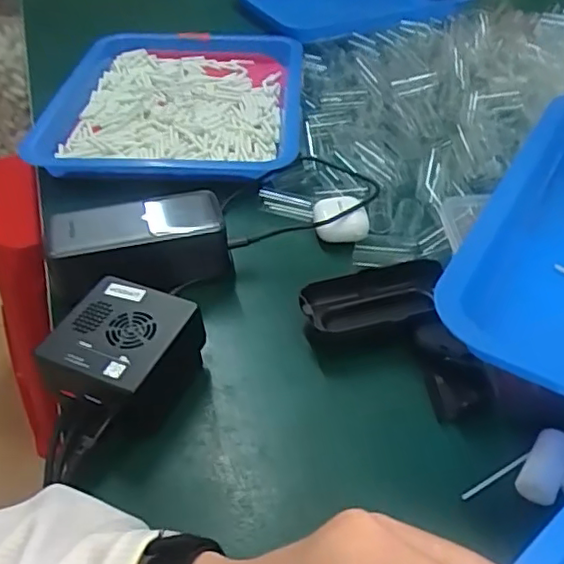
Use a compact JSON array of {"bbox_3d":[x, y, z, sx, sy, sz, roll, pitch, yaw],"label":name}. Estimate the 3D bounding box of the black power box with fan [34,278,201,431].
[{"bbox_3d":[-0.097,0.048,0.372,0.076,0.054,0.078,13,43,15],"label":"black power box with fan"}]

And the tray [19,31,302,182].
[{"bbox_3d":[-0.116,-0.205,0.659,0.266,0.034,0.321,1,42,2],"label":"tray"}]

